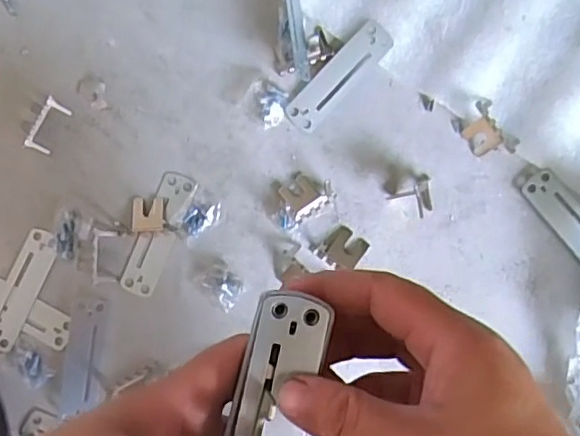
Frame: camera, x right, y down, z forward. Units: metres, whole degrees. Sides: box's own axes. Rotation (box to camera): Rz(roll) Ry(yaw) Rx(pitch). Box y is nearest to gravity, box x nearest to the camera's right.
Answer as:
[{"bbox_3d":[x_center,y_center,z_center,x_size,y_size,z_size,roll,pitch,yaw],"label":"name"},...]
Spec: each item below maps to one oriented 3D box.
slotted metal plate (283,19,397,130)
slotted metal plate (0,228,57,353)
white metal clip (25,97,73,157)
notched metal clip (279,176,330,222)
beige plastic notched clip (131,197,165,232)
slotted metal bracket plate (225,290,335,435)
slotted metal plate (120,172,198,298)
[{"bbox_3d":[0.037,-0.106,0.455,0.029,0.004,0.096,43,95,1],"label":"slotted metal plate"},{"bbox_3d":[-0.205,0.055,0.457,0.027,0.004,0.094,25,88,3],"label":"slotted metal plate"},{"bbox_3d":[-0.183,-0.069,0.455,0.014,0.020,0.041,27,89,3],"label":"white metal clip"},{"bbox_3d":[0.010,-0.016,0.452,0.028,0.007,0.029,-31,87,0],"label":"notched metal clip"},{"bbox_3d":[-0.107,-0.003,0.455,0.024,0.006,0.026,-1,87,2],"label":"beige plastic notched clip"},{"bbox_3d":[-0.006,0.077,0.234,0.032,0.005,0.093,8,82,2],"label":"slotted metal bracket plate"},{"bbox_3d":[-0.100,0.012,0.456,0.028,0.004,0.096,21,88,3],"label":"slotted metal plate"}]

